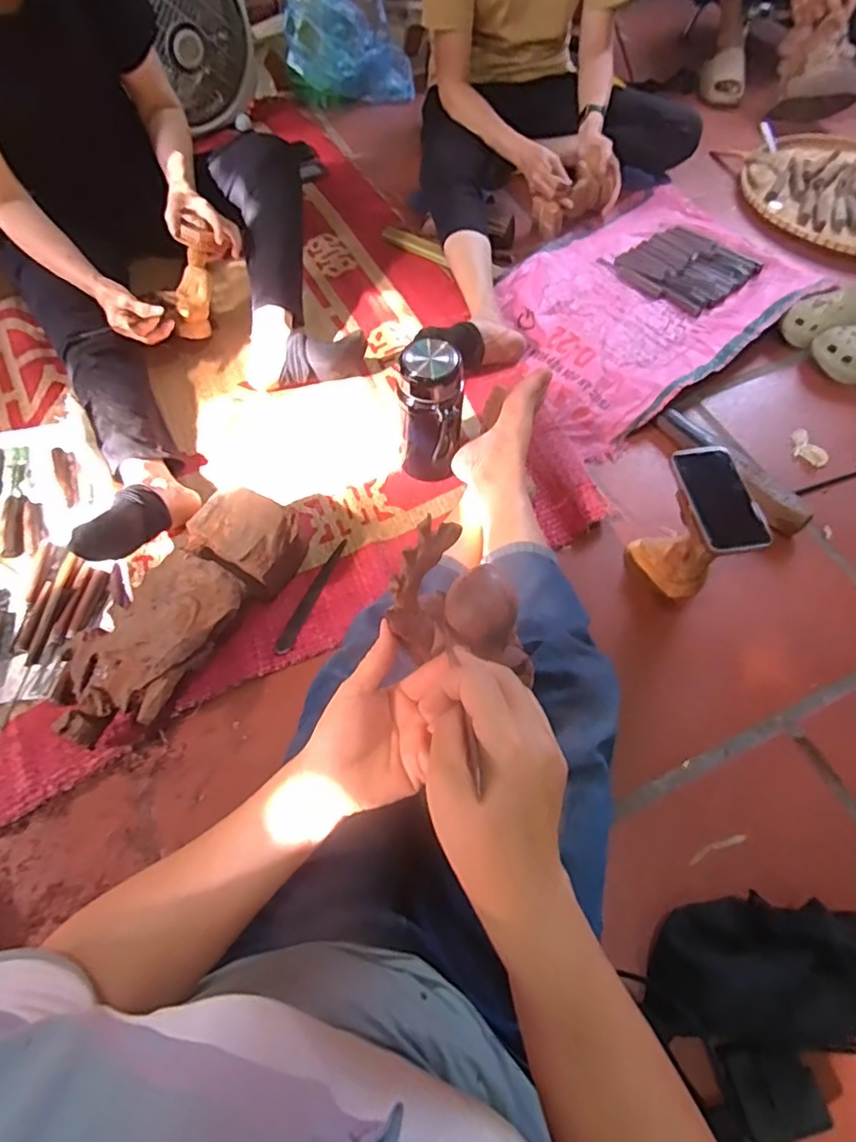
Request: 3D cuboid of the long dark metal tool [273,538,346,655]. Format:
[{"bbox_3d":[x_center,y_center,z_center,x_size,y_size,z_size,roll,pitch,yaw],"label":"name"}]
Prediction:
[{"bbox_3d":[-0.172,0.035,0.845,0.022,0.006,0.198,19,62,11],"label":"long dark metal tool"}]

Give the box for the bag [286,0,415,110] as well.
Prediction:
[{"bbox_3d":[-0.201,-1.381,1.429,0.318,0.353,0.179,-6,61,-3],"label":"bag"}]

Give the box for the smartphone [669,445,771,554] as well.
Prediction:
[{"bbox_3d":[0.358,-0.091,0.706,0.071,0.015,0.153,-19,62,15],"label":"smartphone"}]

